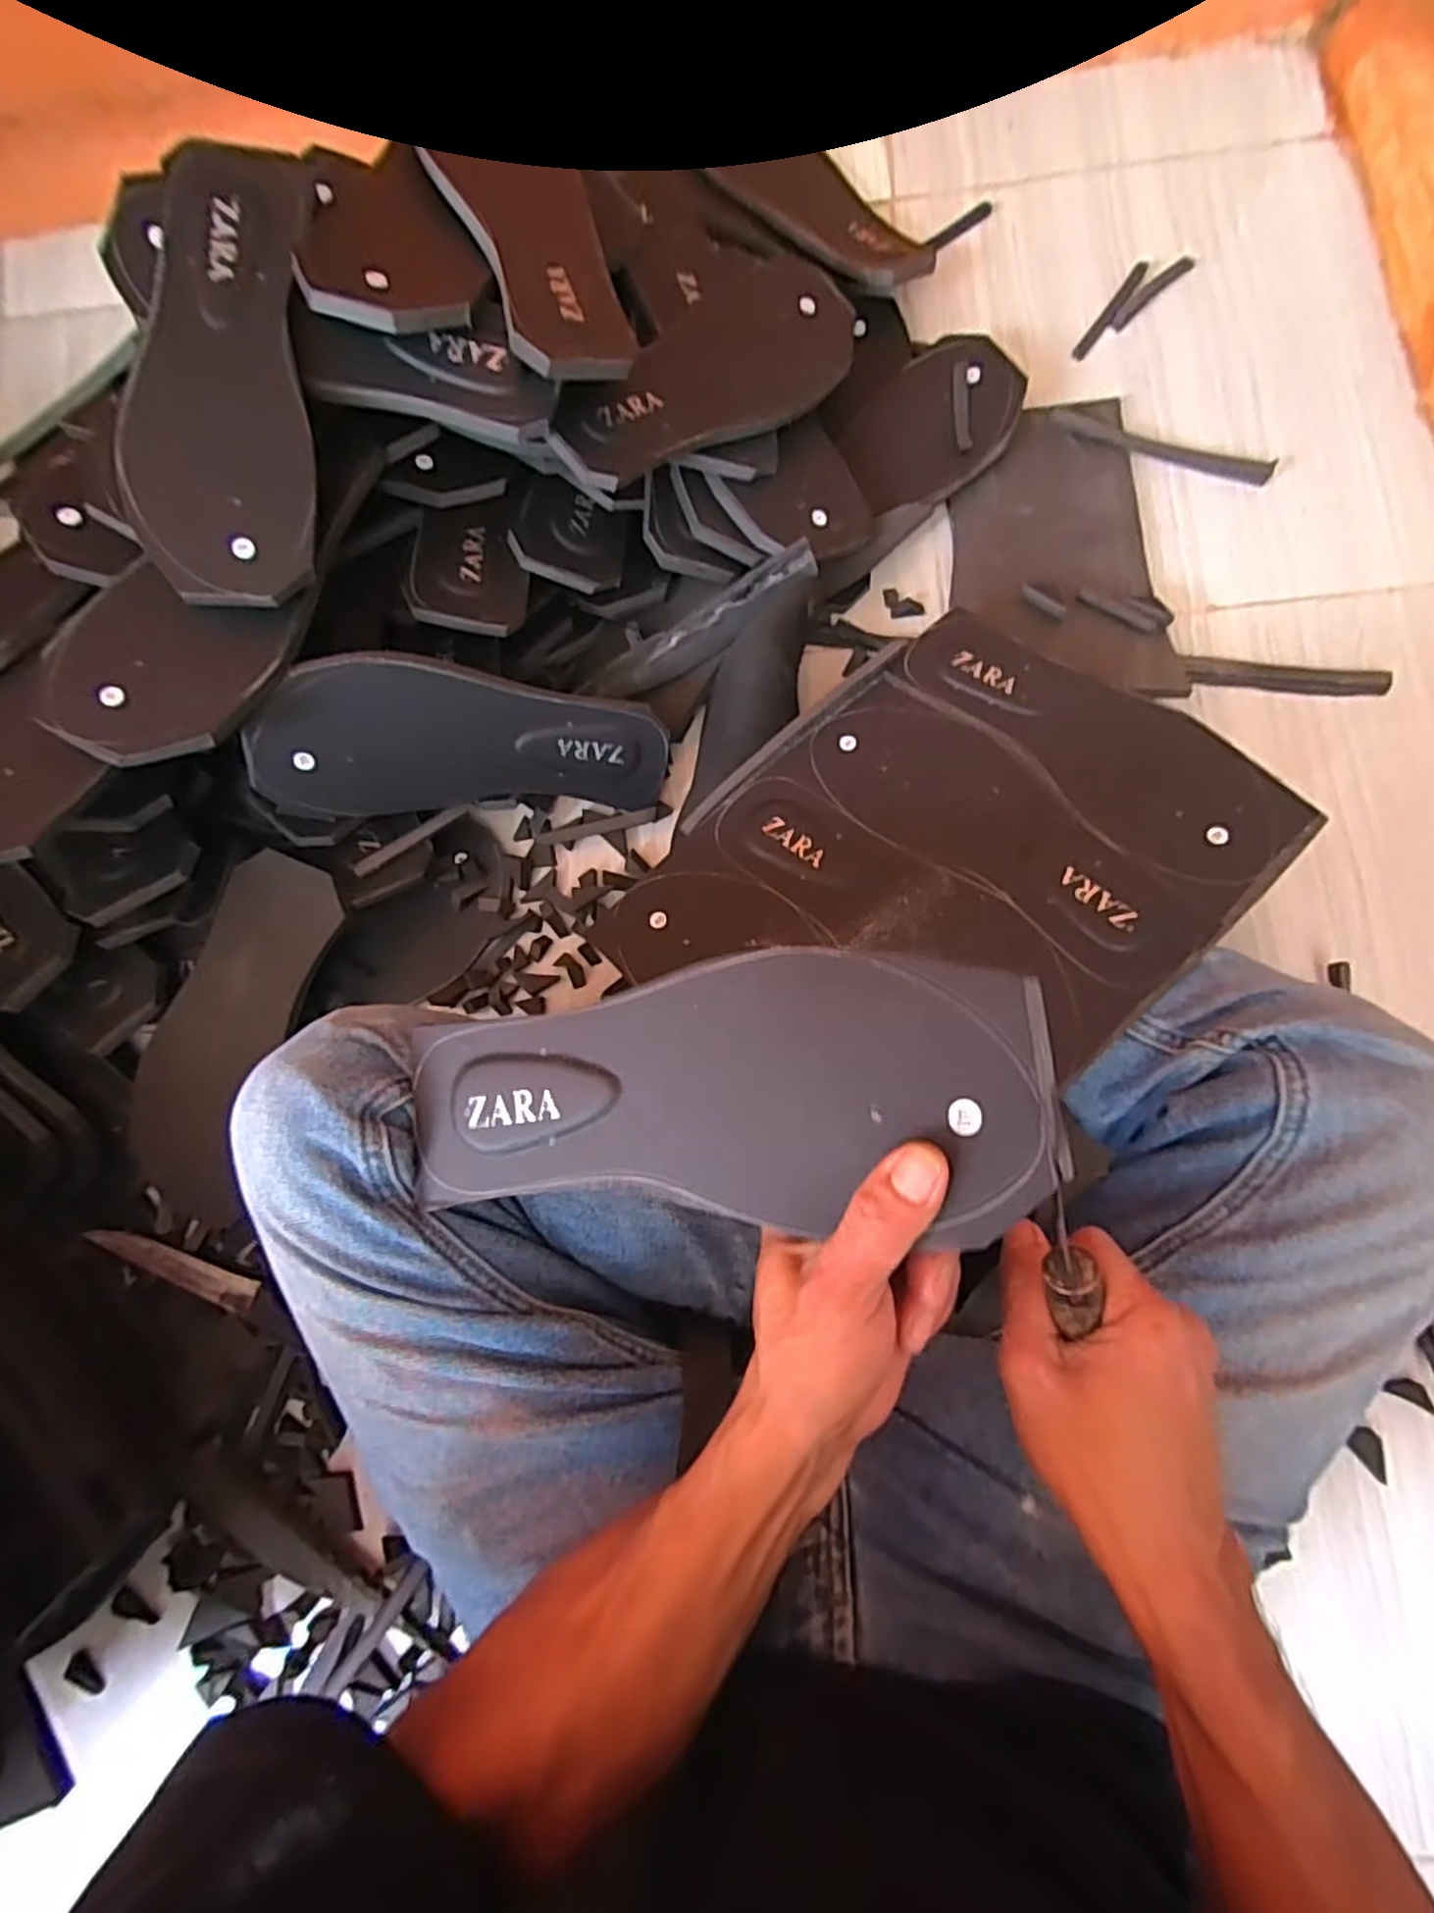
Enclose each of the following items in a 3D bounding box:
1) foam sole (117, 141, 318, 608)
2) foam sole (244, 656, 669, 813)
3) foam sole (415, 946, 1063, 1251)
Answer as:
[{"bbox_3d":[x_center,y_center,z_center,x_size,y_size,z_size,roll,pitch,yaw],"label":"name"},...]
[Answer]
[{"bbox_3d":[-0.276,-0.321,0.415,0.093,0.010,0.251,-2,89,-12],"label":"foam sole"},{"bbox_3d":[-0.159,-0.134,0.496,0.248,0.105,0.021,2,42,-25],"label":"foam sole"},{"bbox_3d":[-0.011,0.053,0.286,0.253,0.007,0.096,-7,80,20],"label":"foam sole"}]

